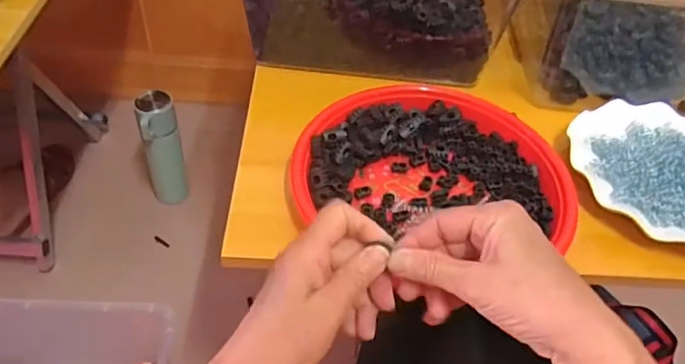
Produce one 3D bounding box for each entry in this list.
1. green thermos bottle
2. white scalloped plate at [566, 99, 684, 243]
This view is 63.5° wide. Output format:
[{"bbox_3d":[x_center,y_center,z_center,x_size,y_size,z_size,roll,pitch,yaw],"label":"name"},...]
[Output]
[{"bbox_3d":[-0.334,-0.053,1.043,0.069,0.257,0.068,-13,51,-17],"label":"green thermos bottle"},{"bbox_3d":[0.311,-0.014,0.518,0.178,0.022,0.178,3,48,-4],"label":"white scalloped plate"}]

